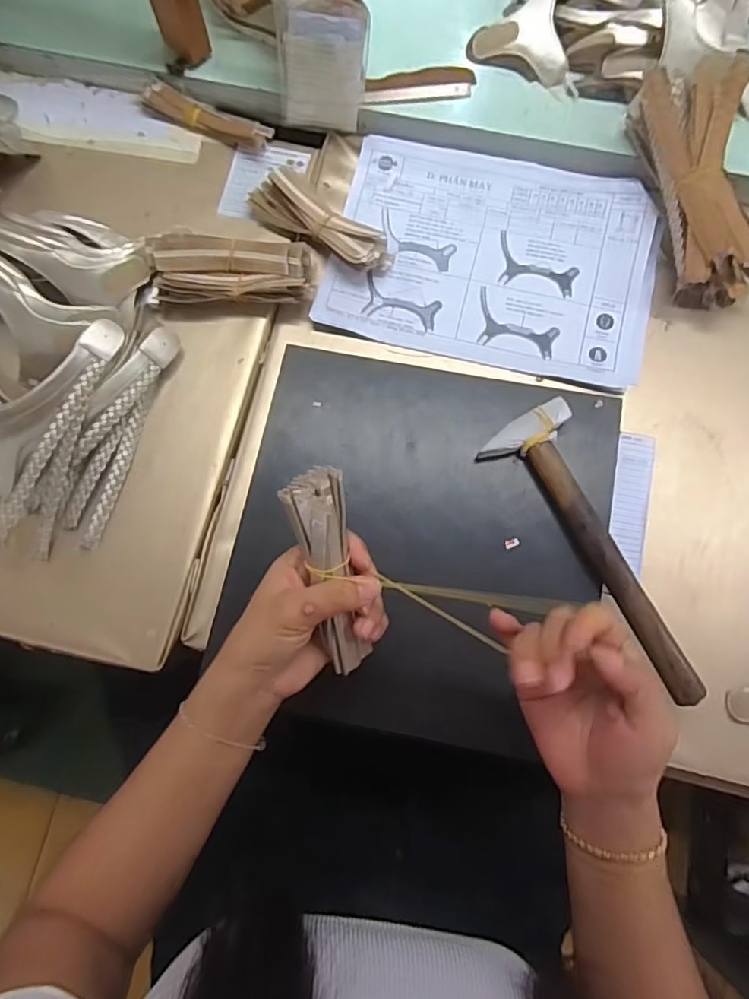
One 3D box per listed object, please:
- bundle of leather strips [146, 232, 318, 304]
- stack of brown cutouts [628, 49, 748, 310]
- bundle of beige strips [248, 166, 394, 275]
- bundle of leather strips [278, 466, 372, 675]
[{"bbox_3d":[-0.131,-0.207,0.519,0.145,0.046,0.054,1,78,1],"label":"bundle of leather strips"},{"bbox_3d":[0.287,-0.275,0.497,0.068,0.080,0.203,-13,91,-3],"label":"stack of brown cutouts"},{"bbox_3d":[-0.050,-0.263,0.536,0.142,0.032,0.050,37,80,8],"label":"bundle of beige strips"},{"bbox_3d":[-0.029,0.047,0.345,0.036,0.028,0.130,-10,100,-2],"label":"bundle of leather strips"}]

